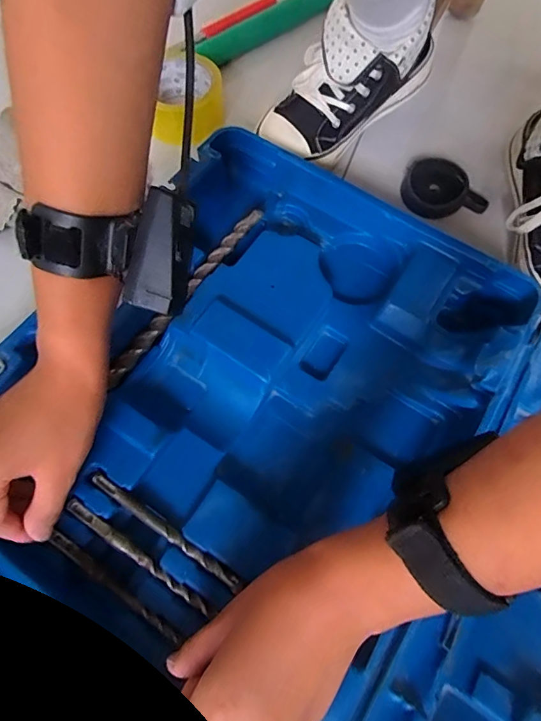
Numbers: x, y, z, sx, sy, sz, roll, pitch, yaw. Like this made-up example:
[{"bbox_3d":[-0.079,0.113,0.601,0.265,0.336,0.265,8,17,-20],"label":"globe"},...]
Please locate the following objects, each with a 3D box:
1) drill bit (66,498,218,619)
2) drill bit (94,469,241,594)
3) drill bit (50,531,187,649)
[{"bbox_3d":[-0.098,0.144,0.303,0.131,0.006,0.010,32,72,12],"label":"drill bit"},{"bbox_3d":[-0.080,0.127,0.311,0.135,0.010,0.009,32,72,12],"label":"drill bit"},{"bbox_3d":[-0.112,0.161,0.295,0.118,0.009,0.009,35,73,8],"label":"drill bit"}]

